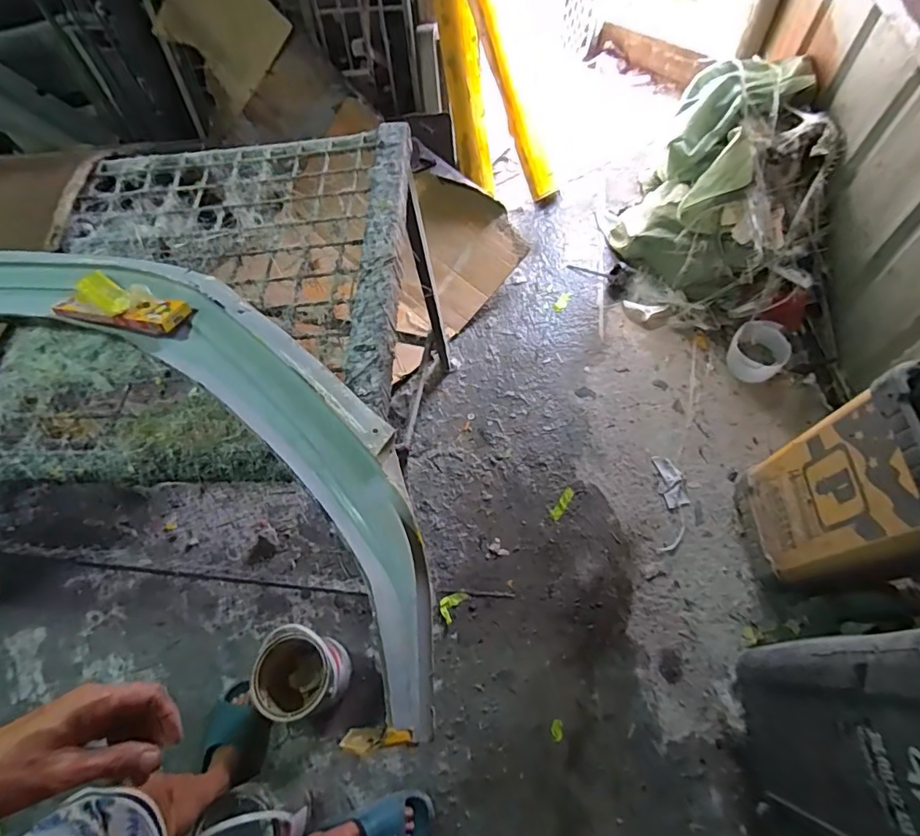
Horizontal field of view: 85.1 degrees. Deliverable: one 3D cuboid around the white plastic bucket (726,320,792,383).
[{"bbox_3d":[0.880,-0.197,1.468,0.134,0.131,0.153,13,67,9],"label":"white plastic bucket"}]

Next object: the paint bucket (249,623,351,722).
[{"bbox_3d":[-0.348,0.568,1.116,0.173,0.200,0.175,-2,65,5],"label":"paint bucket"}]

